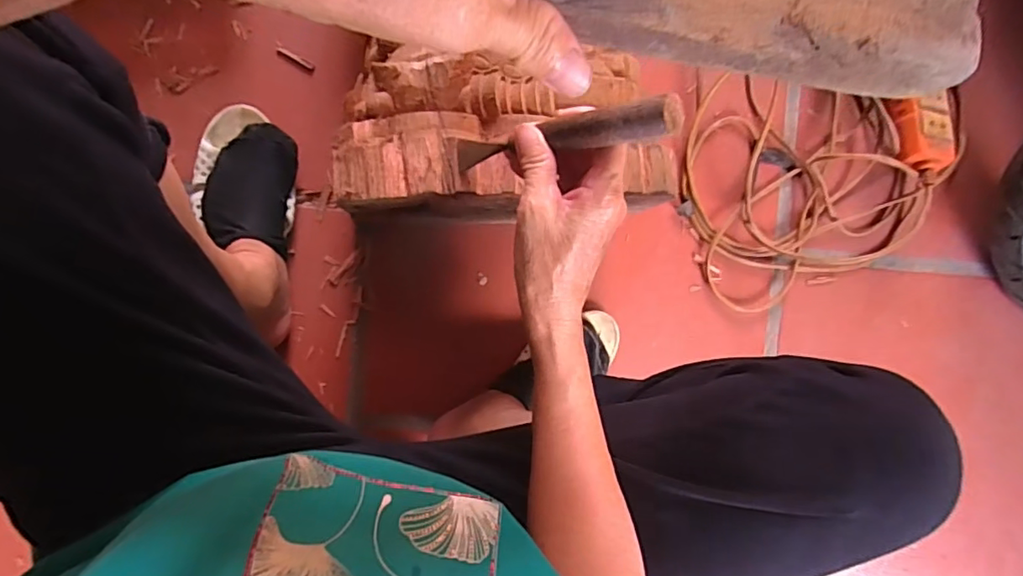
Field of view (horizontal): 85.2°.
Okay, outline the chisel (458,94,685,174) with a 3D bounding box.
[{"bbox_3d":[0.026,-0.096,0.358,0.019,0.180,0.021,-5,96,-42],"label":"chisel"}]

